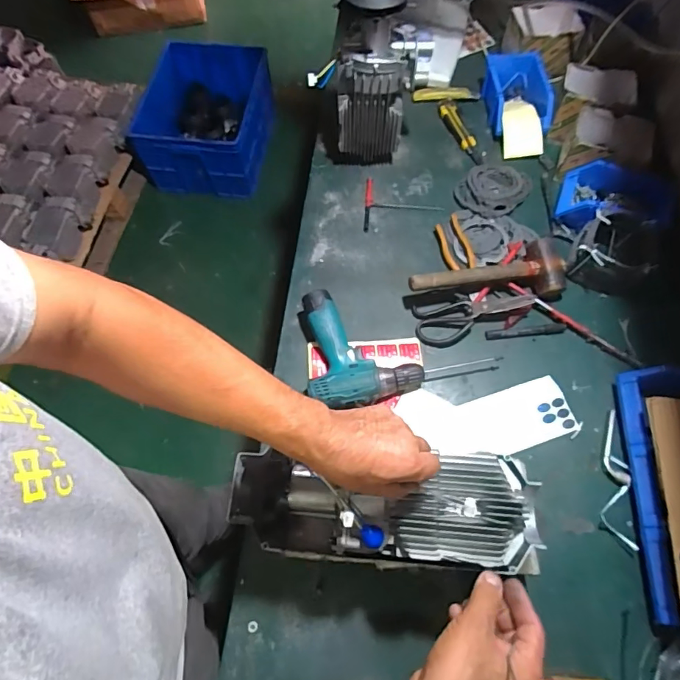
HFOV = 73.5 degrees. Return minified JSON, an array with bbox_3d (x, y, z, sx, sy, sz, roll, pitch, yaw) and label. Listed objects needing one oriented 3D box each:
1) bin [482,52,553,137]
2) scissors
[{"bbox_3d":[0.386,-0.534,0.993,0.135,0.065,0.189,2,65,1],"label":"bin"},{"bbox_3d":[0.230,-0.044,0.782,0.201,0.018,0.080,-17,65,8],"label":"scissors"}]

